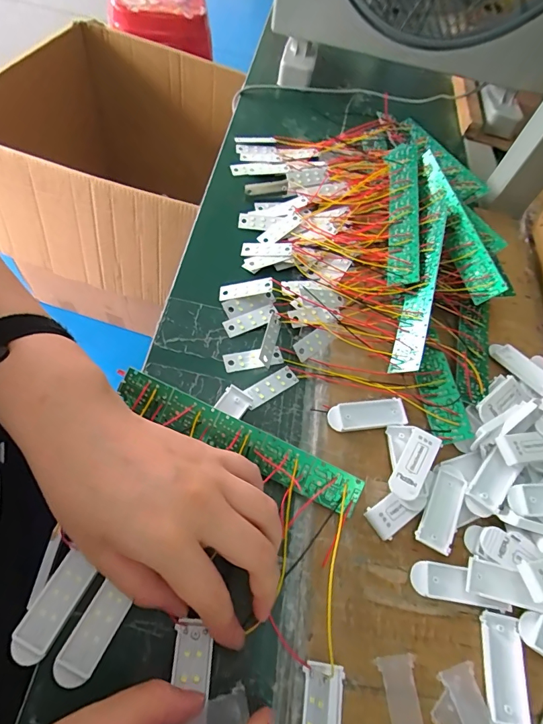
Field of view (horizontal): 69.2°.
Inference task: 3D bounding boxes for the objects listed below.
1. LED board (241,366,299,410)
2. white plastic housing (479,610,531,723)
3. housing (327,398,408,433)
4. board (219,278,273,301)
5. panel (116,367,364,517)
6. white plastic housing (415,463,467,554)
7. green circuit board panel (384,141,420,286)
[{"bbox_3d":[-0.001,0.018,0.299,0.044,0.004,0.016,-30,69,-23],"label":"LED board"},{"bbox_3d":[0.131,0.175,0.220,0.022,0.004,0.057,14,59,-1],"label":"white plastic housing"},{"bbox_3d":[0.071,0.039,0.290,0.059,0.006,0.020,-5,61,-12],"label":"housing"},{"bbox_3d":[-0.022,-0.062,0.336,0.047,0.007,0.014,-9,60,10],"label":"board"},{"bbox_3d":[-0.024,0.052,0.262,0.172,0.004,0.026,25,93,7],"label":"panel"},{"bbox_3d":[0.114,0.094,0.258,0.022,0.004,0.056,31,60,9],"label":"white plastic housing"},{"bbox_3d":[0.123,-0.146,0.368,0.029,0.009,0.180,-9,59,30],"label":"green circuit board panel"}]

